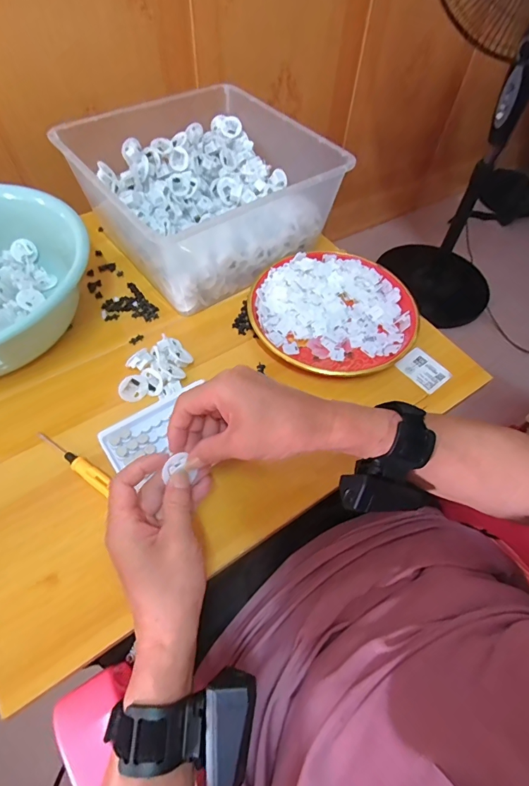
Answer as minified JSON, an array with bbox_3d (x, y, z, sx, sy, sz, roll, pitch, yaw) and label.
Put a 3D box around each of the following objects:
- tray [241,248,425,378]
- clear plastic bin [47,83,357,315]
[{"bbox_3d":[0.092,-0.112,0.552,0.219,0.036,0.202,1,57,-2],"label":"tray"},{"bbox_3d":[-0.078,-0.291,0.582,0.292,0.120,0.281,-36,65,-23],"label":"clear plastic bin"}]

